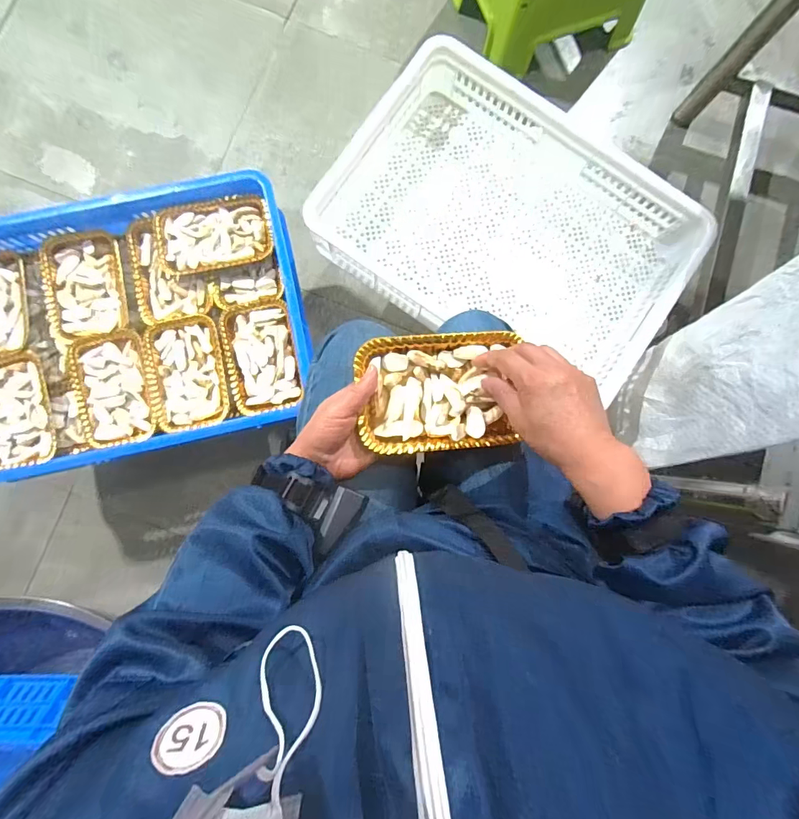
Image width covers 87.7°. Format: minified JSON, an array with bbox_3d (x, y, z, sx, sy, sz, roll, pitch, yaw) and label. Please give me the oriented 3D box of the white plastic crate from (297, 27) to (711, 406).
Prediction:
[{"bbox_3d":[0.189,-0.320,0.741,0.591,0.107,0.411,32,85,0],"label":"white plastic crate"}]

